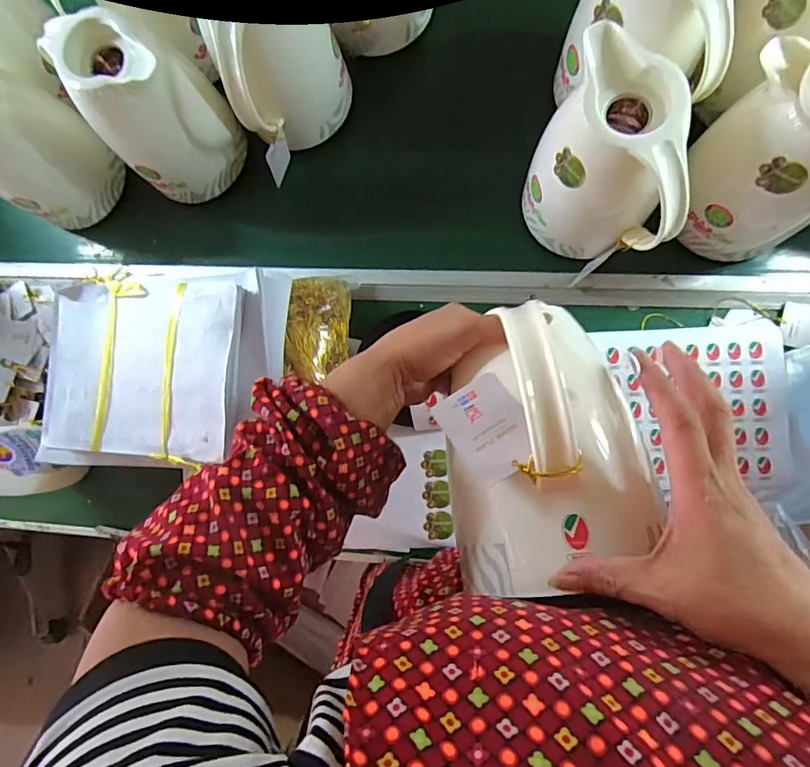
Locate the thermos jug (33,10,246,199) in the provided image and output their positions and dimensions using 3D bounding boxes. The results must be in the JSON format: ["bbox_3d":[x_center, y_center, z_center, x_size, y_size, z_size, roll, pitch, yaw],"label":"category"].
[{"bbox_3d":[-0.283,-0.310,0.553,0.123,0.173,0.132,39,91,9],"label":"thermos jug"}]

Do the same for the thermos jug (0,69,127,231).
[{"bbox_3d":[-0.439,-0.277,0.560,0.112,0.175,0.128,28,90,9],"label":"thermos jug"}]

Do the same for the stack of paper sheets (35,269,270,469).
[{"bbox_3d":[-0.266,-0.017,0.520,0.238,0.050,0.204,-1,85,15],"label":"stack of paper sheets"}]

